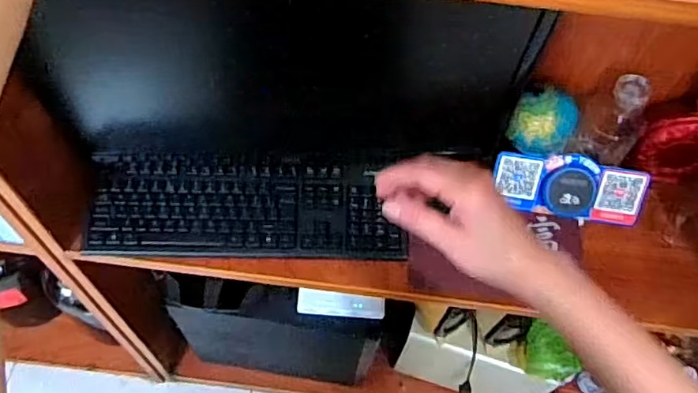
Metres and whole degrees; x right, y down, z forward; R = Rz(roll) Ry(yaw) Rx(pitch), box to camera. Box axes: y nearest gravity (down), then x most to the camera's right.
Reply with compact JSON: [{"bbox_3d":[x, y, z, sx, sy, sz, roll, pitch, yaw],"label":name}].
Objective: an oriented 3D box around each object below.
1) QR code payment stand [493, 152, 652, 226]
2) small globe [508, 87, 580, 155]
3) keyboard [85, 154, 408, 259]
[{"bbox_3d":[0.328,-0.018,0.869,0.220,0.092,0.045,8,18,3],"label":"QR code payment stand"},{"bbox_3d":[0.275,-0.102,0.816,0.083,0.081,0.070,29,61,14],"label":"small globe"},{"bbox_3d":[-0.142,0.016,0.826,0.428,0.028,0.138,2,77,-3],"label":"keyboard"}]

